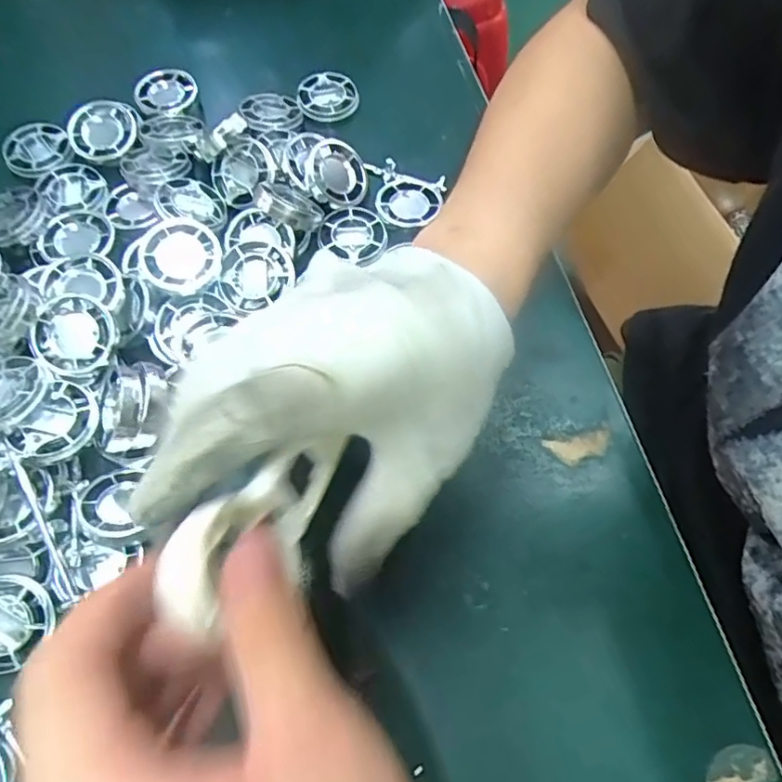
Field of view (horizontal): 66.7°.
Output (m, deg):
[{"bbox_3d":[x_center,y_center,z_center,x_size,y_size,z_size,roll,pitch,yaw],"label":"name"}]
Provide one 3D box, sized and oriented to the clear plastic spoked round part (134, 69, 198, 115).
[{"bbox_3d":[-0.146,-0.194,0.385,0.038,0.009,0.038,1,66,-2],"label":"clear plastic spoked round part"}]

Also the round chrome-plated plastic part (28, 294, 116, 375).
[{"bbox_3d":[-0.152,-0.027,0.285,0.036,0.009,0.035,-31,97,-19],"label":"round chrome-plated plastic part"}]

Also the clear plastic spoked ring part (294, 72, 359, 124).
[{"bbox_3d":[-0.041,-0.193,0.389,0.040,0.013,0.035,-18,64,-8],"label":"clear plastic spoked ring part"}]

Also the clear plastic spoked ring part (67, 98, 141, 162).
[{"bbox_3d":[-0.174,-0.158,0.363,0.042,0.013,0.037,-28,81,-10],"label":"clear plastic spoked ring part"}]

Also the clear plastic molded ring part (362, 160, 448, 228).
[{"bbox_3d":[0.010,-0.116,0.353,0.045,0.012,0.049,1,66,-2],"label":"clear plastic molded ring part"}]

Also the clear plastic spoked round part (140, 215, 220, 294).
[{"bbox_3d":[-0.105,-0.067,0.298,0.037,0.008,0.036,-10,85,-17],"label":"clear plastic spoked round part"}]

